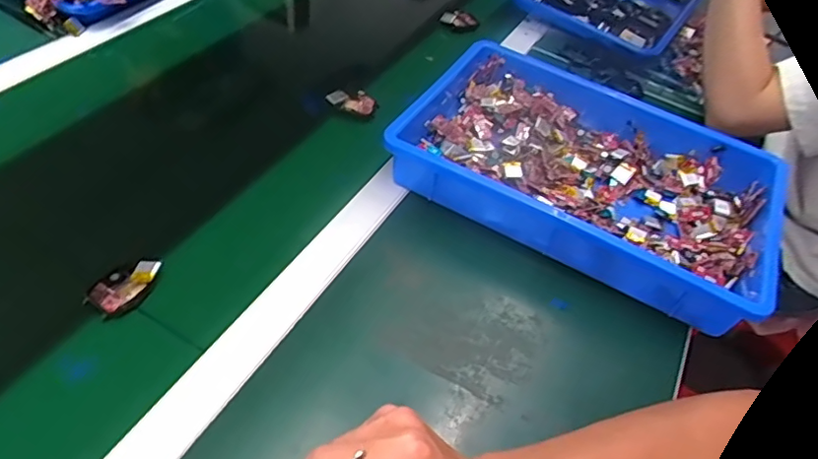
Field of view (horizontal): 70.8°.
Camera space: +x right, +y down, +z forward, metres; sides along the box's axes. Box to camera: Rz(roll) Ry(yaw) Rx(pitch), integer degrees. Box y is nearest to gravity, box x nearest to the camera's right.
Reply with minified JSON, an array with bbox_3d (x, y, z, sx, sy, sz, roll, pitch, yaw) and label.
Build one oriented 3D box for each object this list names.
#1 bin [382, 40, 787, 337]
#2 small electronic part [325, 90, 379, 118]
[{"bbox_3d":[0.184,-0.063,0.610,0.363,0.074,0.241,24,49,14],"label":"bin"},{"bbox_3d":[-0.068,-0.153,0.688,0.059,0.018,0.028,20,48,11],"label":"small electronic part"}]

